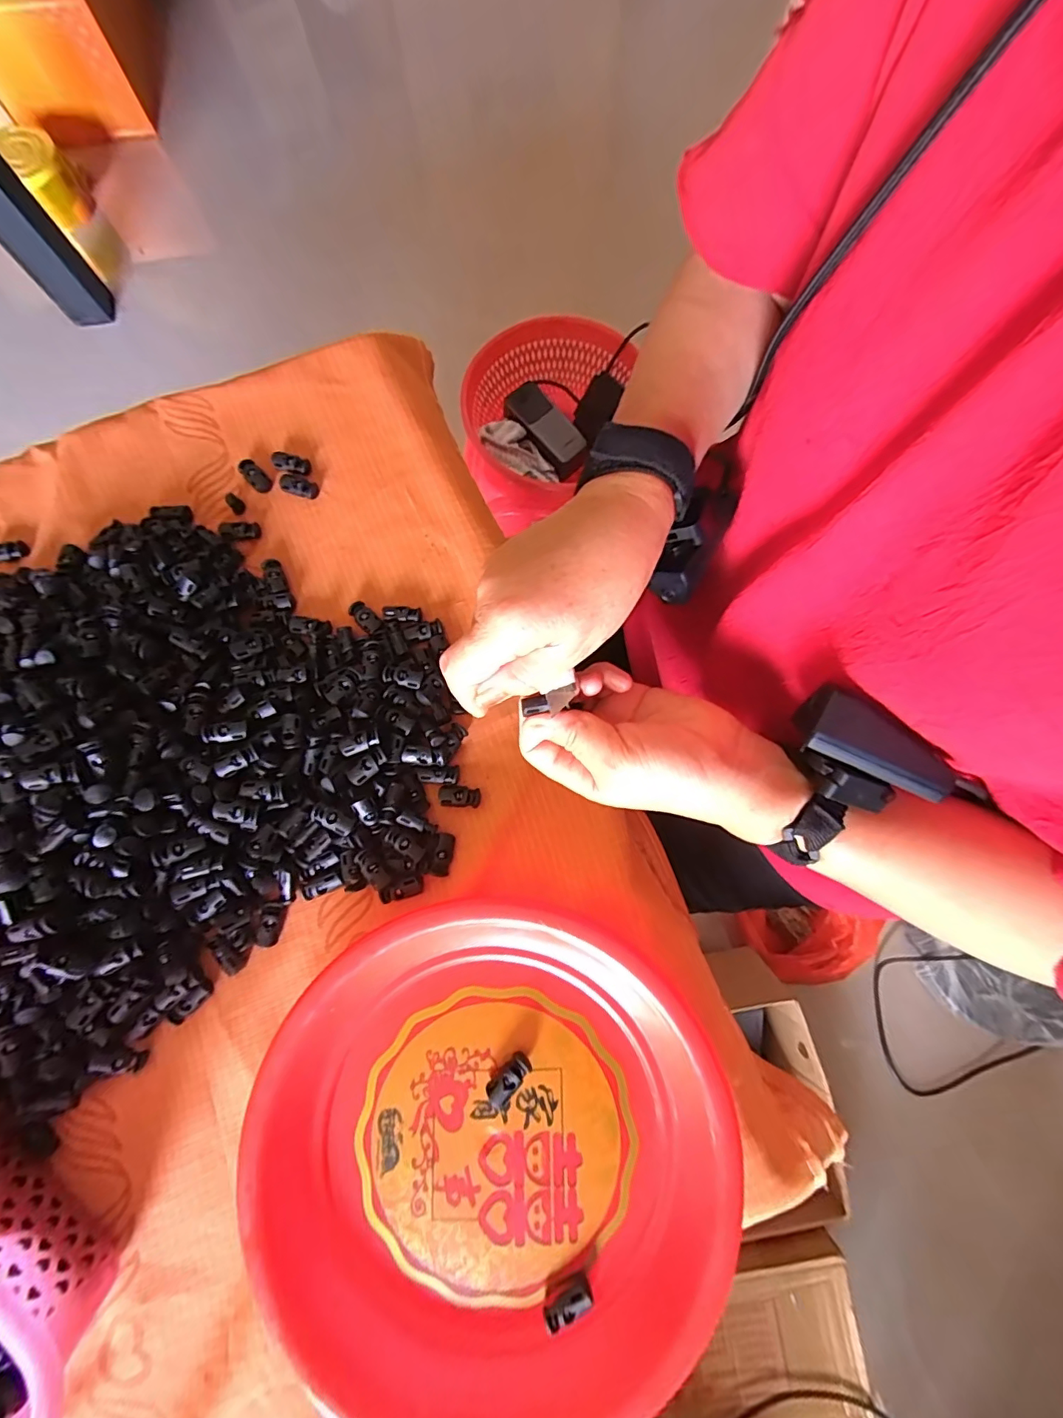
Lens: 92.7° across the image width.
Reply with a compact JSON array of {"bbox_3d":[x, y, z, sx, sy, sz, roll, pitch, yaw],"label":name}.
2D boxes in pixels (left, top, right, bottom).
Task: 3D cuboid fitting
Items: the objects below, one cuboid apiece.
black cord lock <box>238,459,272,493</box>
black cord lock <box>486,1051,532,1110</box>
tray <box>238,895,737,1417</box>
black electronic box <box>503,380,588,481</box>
[{"bbox_3d":[-0.213,-0.179,0.391,0.014,0.007,0.029,-45,94,-9],"label":"black cord lock"},{"bbox_3d":[-0.014,0.210,0.288,0.030,0.007,0.014,-43,81,-9],"label":"black cord lock"},{"bbox_3d":[-0.023,0.239,0.280,0.245,0.031,0.250,-5,78,-2],"label":"tray"},{"bbox_3d":[0.018,-0.402,0.725,0.055,0.031,0.141,-40,81,-9],"label":"black electronic box"}]

